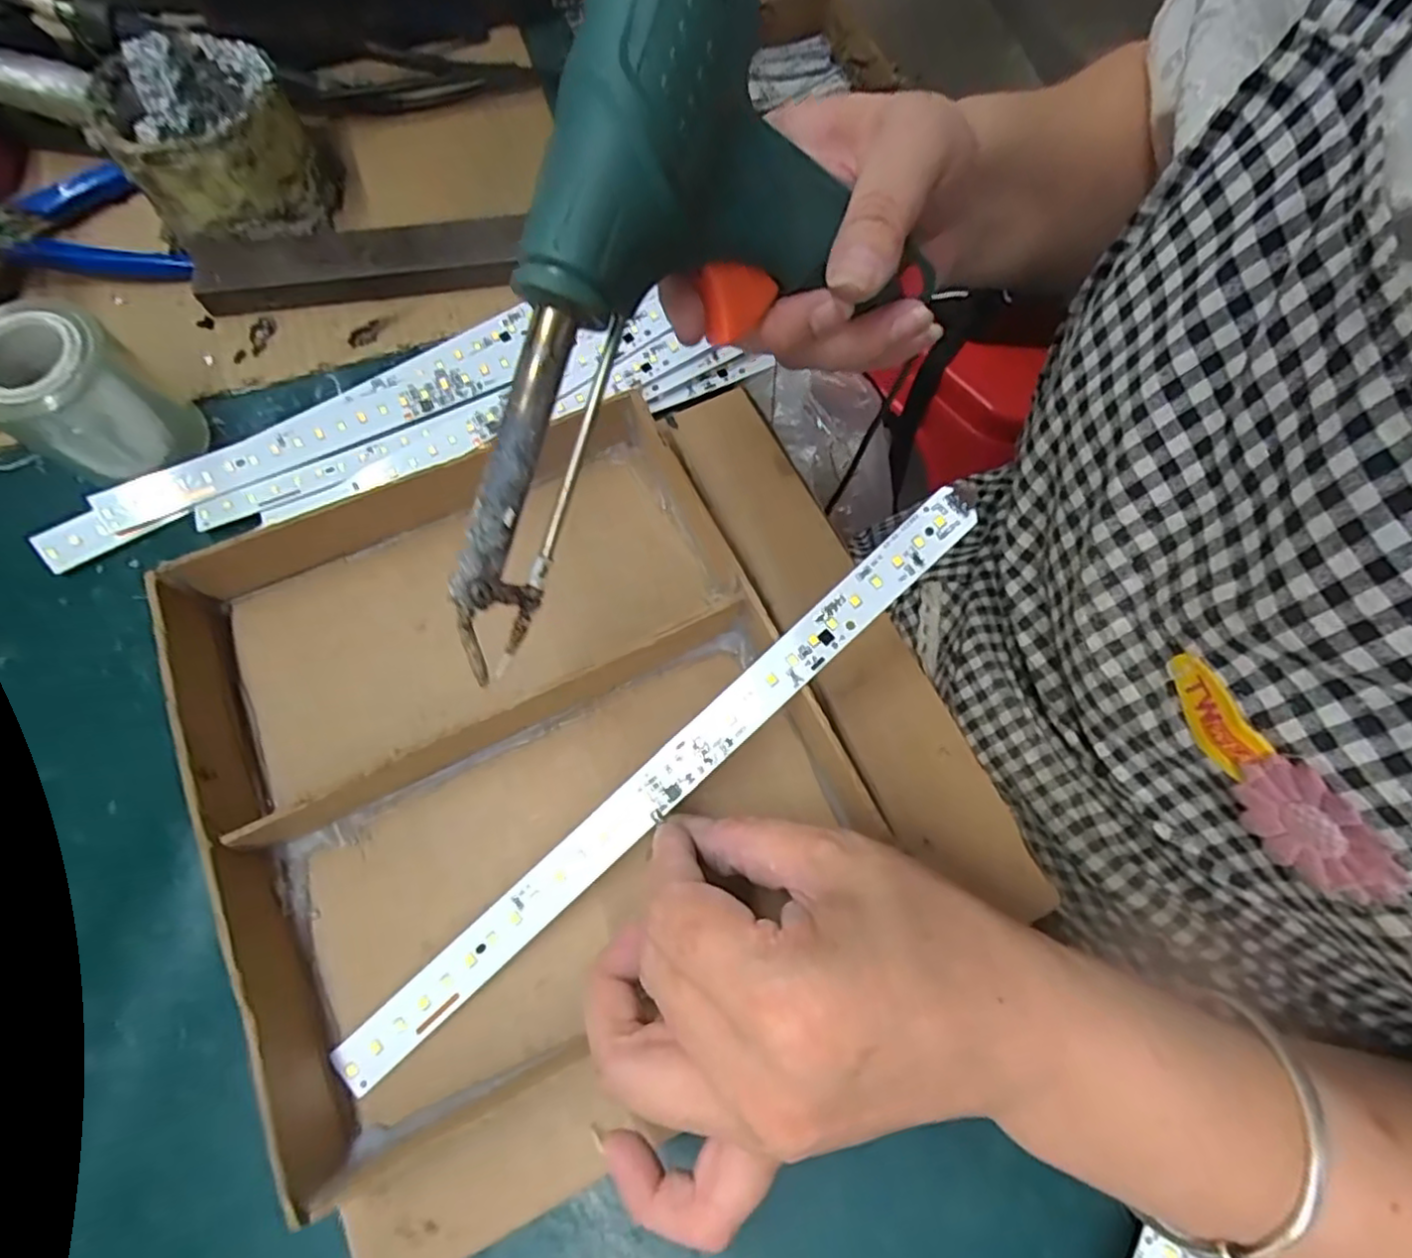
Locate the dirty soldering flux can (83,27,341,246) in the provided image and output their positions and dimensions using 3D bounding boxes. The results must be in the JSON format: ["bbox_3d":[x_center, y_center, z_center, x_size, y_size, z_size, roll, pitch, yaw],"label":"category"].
[{"bbox_3d":[-0.228,-0.231,0.310,0.080,0.065,0.073,0,69,0],"label":"dirty soldering flux can"}]

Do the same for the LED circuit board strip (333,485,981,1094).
[{"bbox_3d":[-0.013,0.052,0.232,0.277,0.009,0.017,-42,75,-2],"label":"LED circuit board strip"}]

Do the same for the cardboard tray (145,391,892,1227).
[{"bbox_3d":[-0.072,0.034,0.248,0.203,0.035,0.213,-26,71,-10],"label":"cardboard tray"}]

